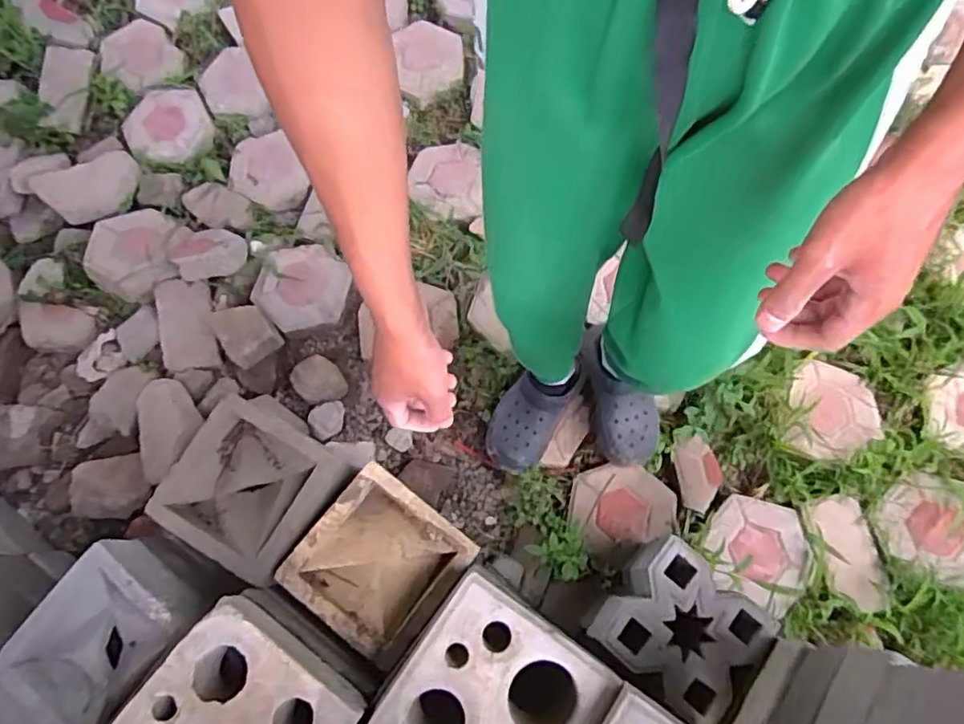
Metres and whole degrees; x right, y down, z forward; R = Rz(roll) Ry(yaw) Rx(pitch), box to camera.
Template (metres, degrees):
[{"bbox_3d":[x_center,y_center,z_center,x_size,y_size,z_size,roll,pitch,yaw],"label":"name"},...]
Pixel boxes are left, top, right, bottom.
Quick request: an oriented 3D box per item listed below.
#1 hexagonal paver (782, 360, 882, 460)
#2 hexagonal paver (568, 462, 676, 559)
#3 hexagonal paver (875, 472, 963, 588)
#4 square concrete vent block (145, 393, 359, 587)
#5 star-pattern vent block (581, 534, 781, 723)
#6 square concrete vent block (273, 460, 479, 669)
[{"bbox_3d":[0.658,0.091,1.162,0.172,0.040,0.201,22,64,-8],"label":"hexagonal paver"},{"bbox_3d":[0.263,0.267,1.156,0.195,0.040,0.170,-28,73,-6],"label":"hexagonal paver"},{"bbox_3d":[0.805,0.286,1.085,0.177,0.033,0.178,34,75,13],"label":"hexagonal paver"},{"bbox_3d":[-0.324,0.172,0.858,0.211,0.069,0.190,28,74,11],"label":"square concrete vent block"},{"bbox_3d":[0.300,0.402,0.939,0.214,0.088,0.201,37,78,13],"label":"star-pattern vent block"},{"bbox_3d":[-0.140,0.272,0.838,0.189,0.063,0.195,36,78,13],"label":"square concrete vent block"}]

